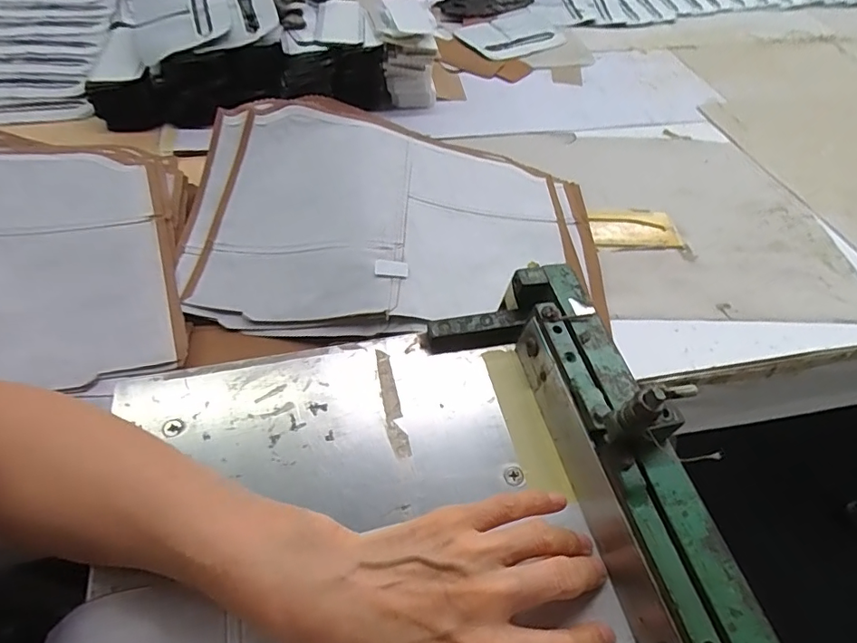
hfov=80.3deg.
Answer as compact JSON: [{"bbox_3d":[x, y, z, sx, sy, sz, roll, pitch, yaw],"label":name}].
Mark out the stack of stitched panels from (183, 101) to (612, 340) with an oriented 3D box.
[{"bbox_3d":[-0.029,-0.125,0.574,0.458,0.055,0.341,-4,52,-9],"label":"stack of stitched panels"}]

